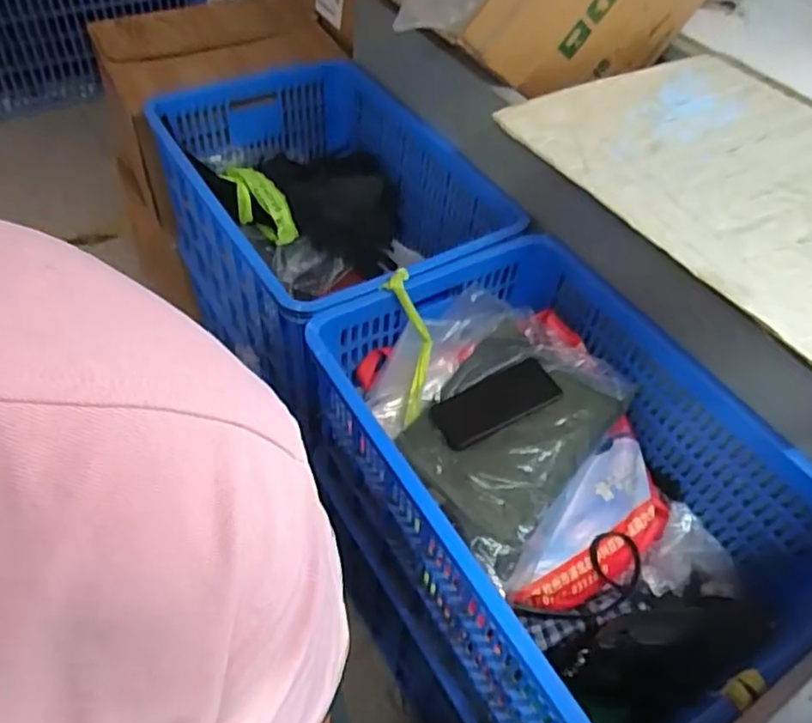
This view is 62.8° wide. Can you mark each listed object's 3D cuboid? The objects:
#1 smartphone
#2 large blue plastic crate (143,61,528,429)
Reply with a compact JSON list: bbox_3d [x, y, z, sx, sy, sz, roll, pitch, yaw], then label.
[{"bbox_3d":[0.124,0.057,0.908,0.167,0.009,0.071,-25,63,-8],"label":"smartphone"},{"bbox_3d":[-0.145,-0.255,1.172,0.414,0.261,0.611,-23,55,-23],"label":"large blue plastic crate"}]

